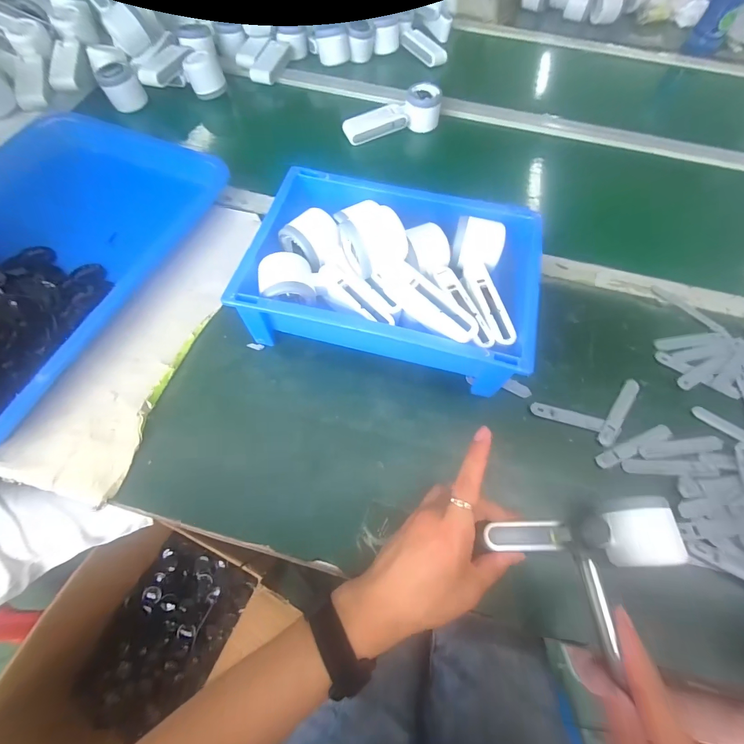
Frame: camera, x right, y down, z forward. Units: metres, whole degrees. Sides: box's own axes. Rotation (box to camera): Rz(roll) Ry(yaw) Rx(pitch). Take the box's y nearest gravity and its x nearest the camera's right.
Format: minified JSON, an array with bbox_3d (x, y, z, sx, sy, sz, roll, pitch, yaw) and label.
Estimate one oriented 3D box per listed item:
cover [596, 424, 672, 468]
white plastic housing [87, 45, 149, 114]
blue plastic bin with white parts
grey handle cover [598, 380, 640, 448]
[{"bbox_3d":[0.276,0.077,0.393,0.093,0.004,0.015,-20,65,-12],"label":"cover"},{"bbox_3d":[-0.423,-0.489,0.625,0.062,0.055,0.085,-30,67,-16],"label":"white plastic housing"},{"bbox_3d":[0.026,-0.113,0.424,0.301,0.108,0.225,13,62,5],"label":"blue plastic bin with white parts"},{"bbox_3d":[0.271,0.042,0.411,0.015,0.004,0.095,36,67,16],"label":"grey handle cover"}]

